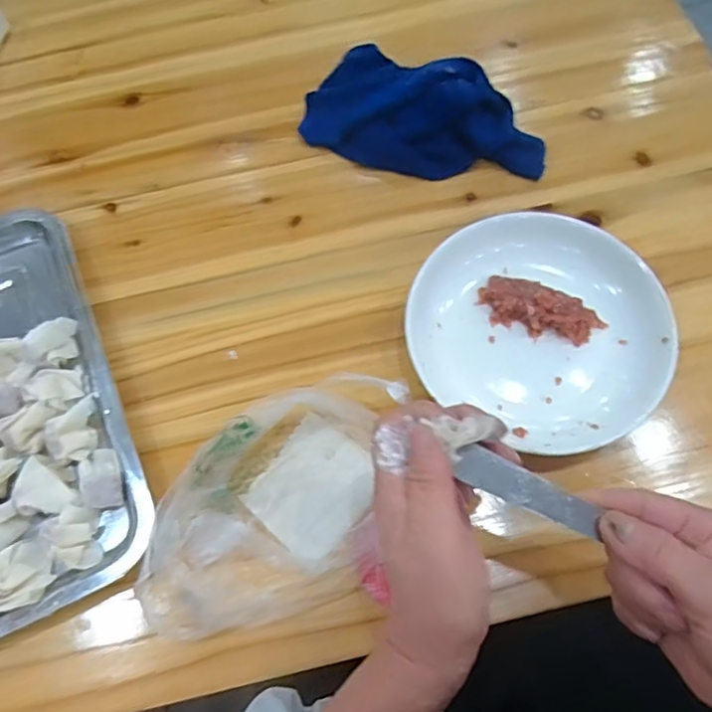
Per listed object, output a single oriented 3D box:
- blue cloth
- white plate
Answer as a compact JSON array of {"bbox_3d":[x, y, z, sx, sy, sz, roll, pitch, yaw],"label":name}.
[{"bbox_3d":[0.058,-0.202,0.489,0.204,0.045,0.105,21,70,11],"label":"blue cloth"},{"bbox_3d":[0.127,-0.019,0.418,0.171,0.041,0.158,-1,67,3],"label":"white plate"}]

